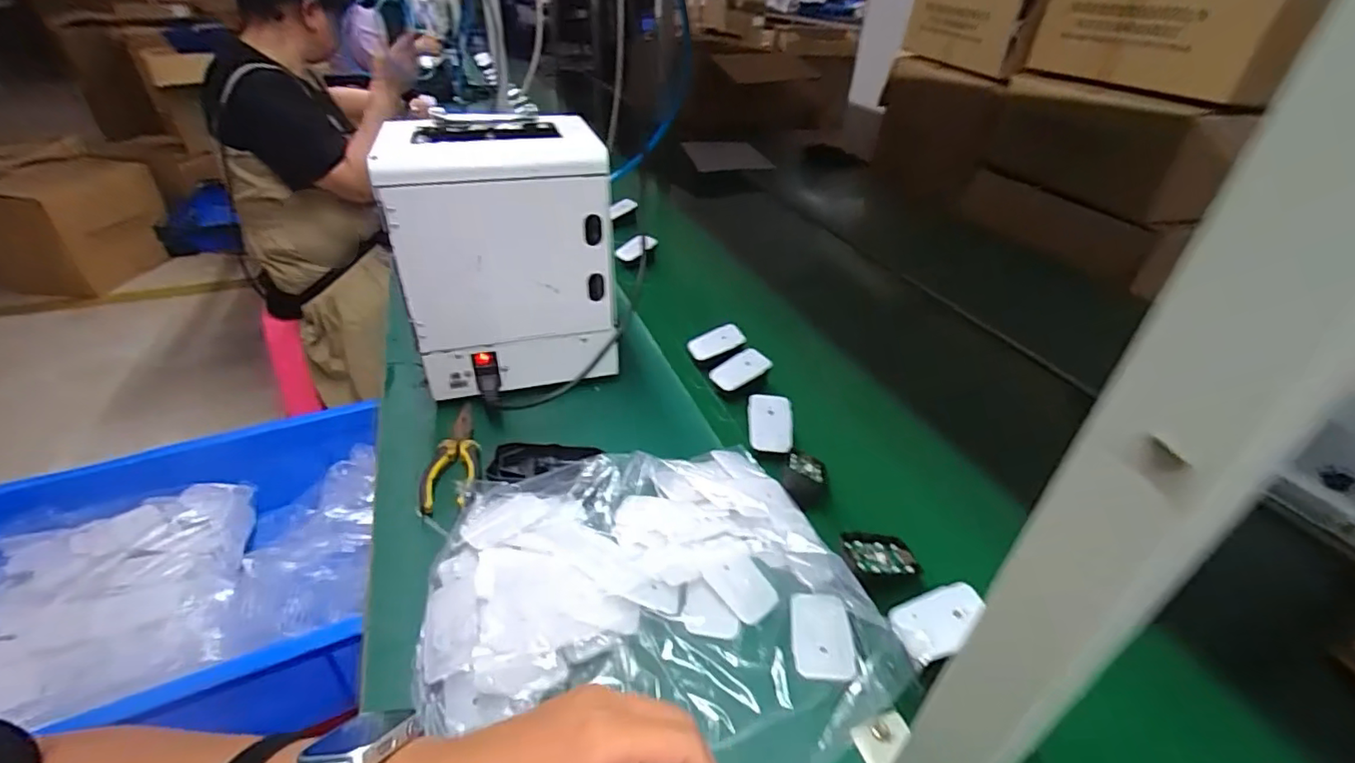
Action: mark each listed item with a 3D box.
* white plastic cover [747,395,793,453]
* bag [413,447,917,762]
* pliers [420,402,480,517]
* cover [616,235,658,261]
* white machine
[{"bbox_3d":[0.100,0.044,0.617,0.047,0.011,0.066,3,63,-1],"label":"white plastic cover"},{"bbox_3d":[-0.022,0.170,0.439,0.321,0.043,0.287,-10,40,-14],"label":"bag"},{"bbox_3d":[-0.226,0.070,0.572,0.052,0.020,0.140,-7,37,-13],"label":"pliers"},{"bbox_3d":[-0.072,-0.233,0.999,0.070,0.030,0.011,-32,21,2],"label":"cover"},{"bbox_3d":[-0.182,-0.128,0.645,0.209,0.283,0.149,-5,37,-10],"label":"white machine"}]

